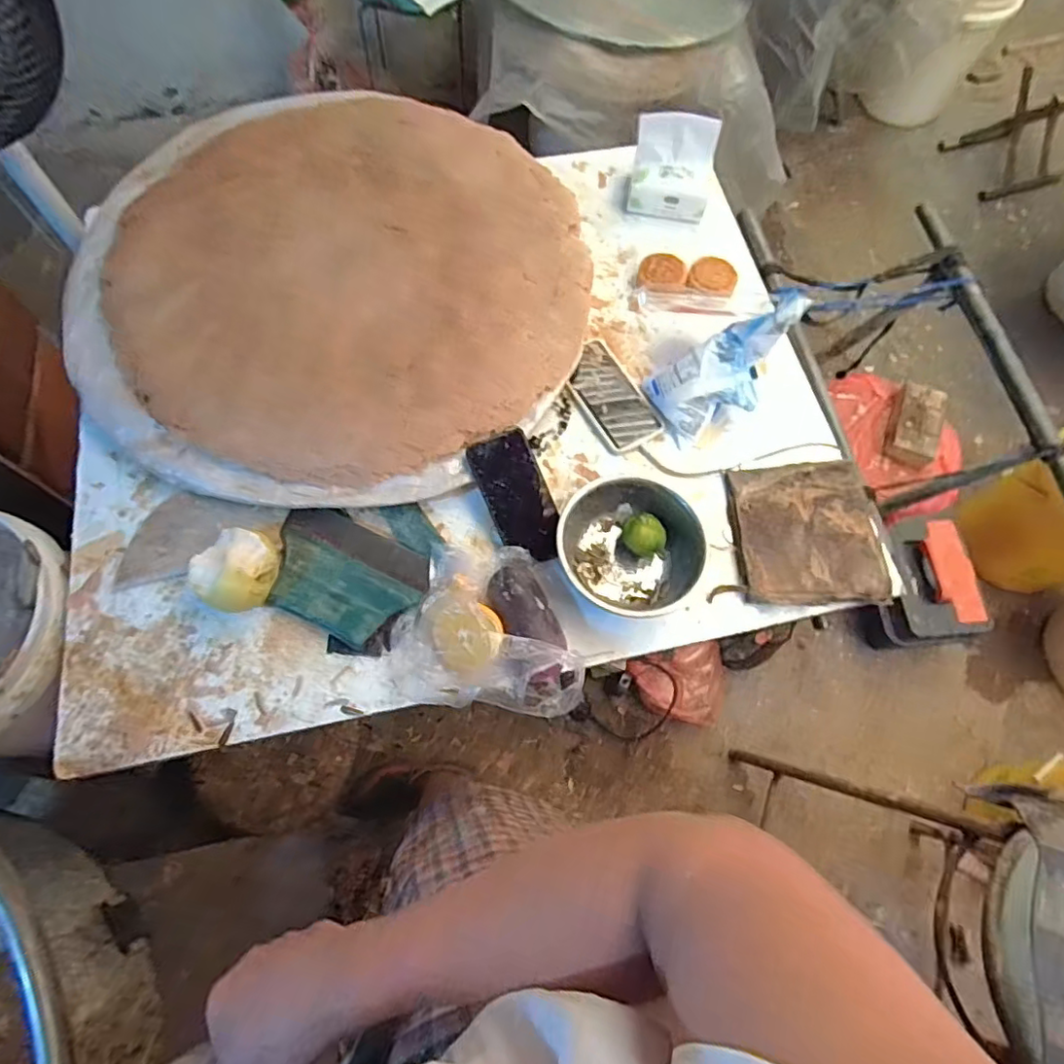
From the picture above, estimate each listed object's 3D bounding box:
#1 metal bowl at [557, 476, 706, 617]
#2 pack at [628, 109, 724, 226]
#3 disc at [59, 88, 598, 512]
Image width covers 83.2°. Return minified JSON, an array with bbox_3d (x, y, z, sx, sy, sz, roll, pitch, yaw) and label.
[{"bbox_3d":[0.107,0.020,0.689,0.154,0.068,0.155,1,69,-3],"label":"metal bowl"},{"bbox_3d":[0.206,-0.532,0.874,0.116,0.106,0.087,7,69,0],"label":"pack"},{"bbox_3d":[-0.263,-0.347,0.802,0.643,0.062,0.649,1,69,-3],"label":"disc"}]

